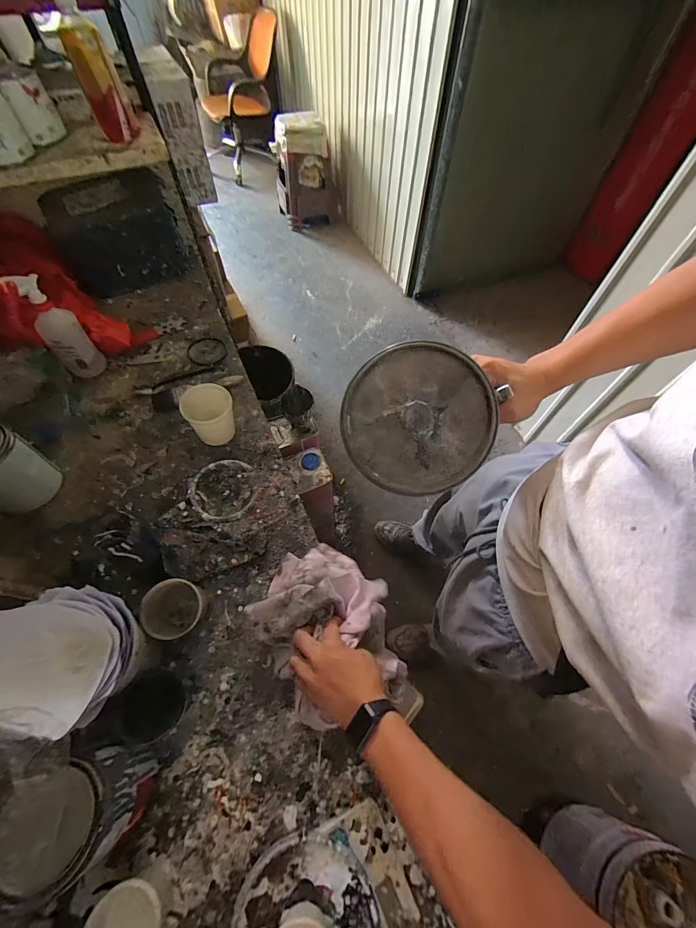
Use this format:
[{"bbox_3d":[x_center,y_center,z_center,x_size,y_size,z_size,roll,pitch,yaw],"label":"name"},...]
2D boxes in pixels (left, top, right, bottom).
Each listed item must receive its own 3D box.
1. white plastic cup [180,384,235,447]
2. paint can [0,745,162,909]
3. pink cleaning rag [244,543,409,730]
[{"bbox_3d":[-0.266,-0.094,0.678,0.087,0.093,0.090,0,61,0],"label":"white plastic cup"},{"bbox_3d":[-0.276,0.368,0.372,0.088,0.141,0.092,0,61,0],"label":"paint can"},{"bbox_3d":[-0.030,0.220,0.501,0.187,0.096,0.215,-26,64,-14],"label":"pink cleaning rag"}]

